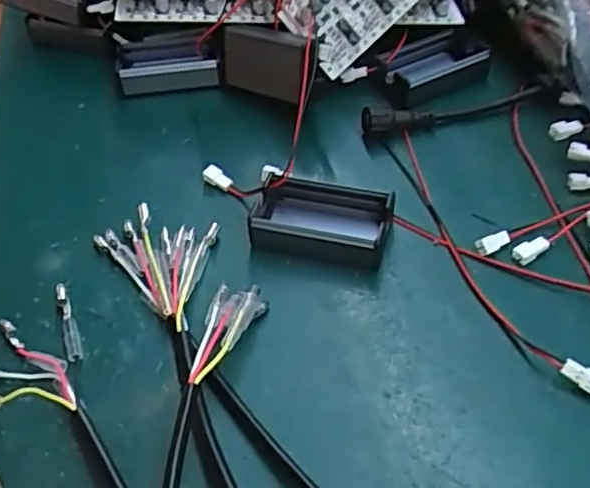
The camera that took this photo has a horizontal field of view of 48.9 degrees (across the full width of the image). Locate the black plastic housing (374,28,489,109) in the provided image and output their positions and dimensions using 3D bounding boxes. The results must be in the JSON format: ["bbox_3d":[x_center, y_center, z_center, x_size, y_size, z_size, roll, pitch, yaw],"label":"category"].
[{"bbox_3d":[0.069,-0.089,0.328,0.058,0.015,0.033,-24,50,-17],"label":"black plastic housing"}]

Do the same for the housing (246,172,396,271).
[{"bbox_3d":[0.010,-0.009,0.259,0.054,0.016,0.032,12,50,15],"label":"housing"}]

